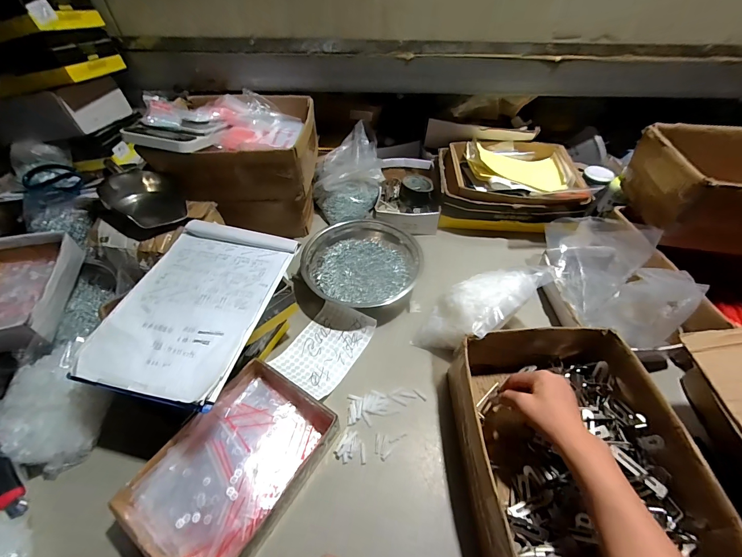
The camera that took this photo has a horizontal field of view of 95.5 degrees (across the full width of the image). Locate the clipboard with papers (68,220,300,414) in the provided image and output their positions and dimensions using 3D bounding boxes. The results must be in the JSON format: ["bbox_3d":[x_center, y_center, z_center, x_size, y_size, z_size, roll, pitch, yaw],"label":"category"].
[{"bbox_3d":[-0.265,0.028,0.520,0.210,0.017,0.306,10,50,9],"label":"clipboard with papers"}]

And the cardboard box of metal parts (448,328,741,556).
[{"bbox_3d":[0.274,0.233,0.475,0.258,0.118,0.308,-2,49,-1],"label":"cardboard box of metal parts"}]

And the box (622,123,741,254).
[{"bbox_3d":[0.711,-0.156,0.649,0.346,0.157,0.236,7,50,6],"label":"box"}]

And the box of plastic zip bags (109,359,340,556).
[{"bbox_3d":[-0.185,0.264,0.479,0.177,0.070,0.246,27,55,22],"label":"box of plastic zip bags"}]

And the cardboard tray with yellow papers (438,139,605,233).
[{"bbox_3d":[0.340,-0.236,0.857,0.331,0.120,0.256,2,49,2],"label":"cardboard tray with yellow papers"}]

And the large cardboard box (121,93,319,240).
[{"bbox_3d":[-0.302,-0.278,0.805,0.337,0.254,0.265,-2,49,-2],"label":"large cardboard box"}]

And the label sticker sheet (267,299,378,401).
[{"bbox_3d":[-0.085,0.126,0.634,0.124,0.025,0.178,24,53,20],"label":"label sticker sheet"}]

